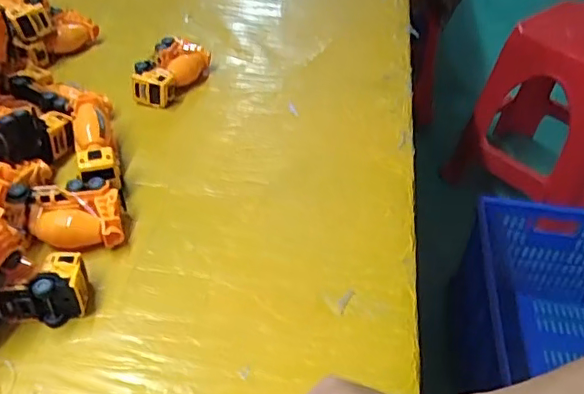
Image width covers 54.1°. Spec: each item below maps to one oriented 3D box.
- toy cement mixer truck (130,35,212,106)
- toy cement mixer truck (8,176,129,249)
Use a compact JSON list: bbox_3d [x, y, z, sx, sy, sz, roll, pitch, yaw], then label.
[{"bbox_3d":[-0.137,-0.143,0.653,0.058,0.038,0.100,12,43,10],"label":"toy cement mixer truck"},{"bbox_3d":[-0.186,0.018,0.477,0.088,0.038,0.057,-10,44,-14],"label":"toy cement mixer truck"}]

